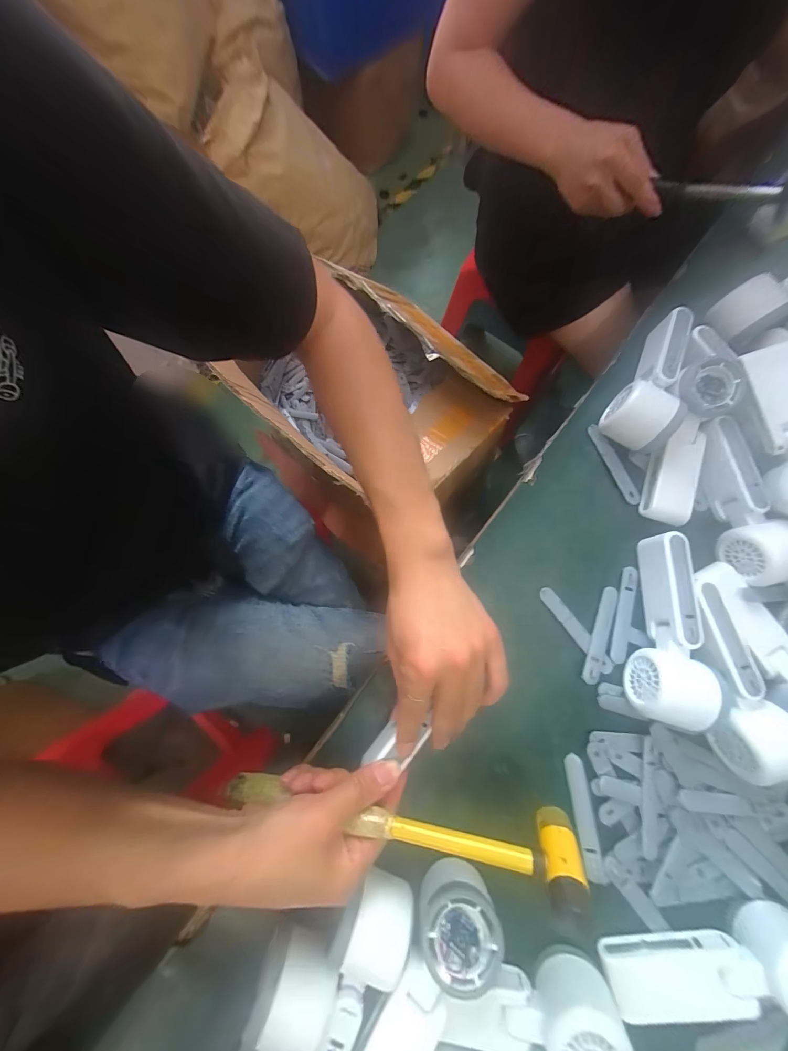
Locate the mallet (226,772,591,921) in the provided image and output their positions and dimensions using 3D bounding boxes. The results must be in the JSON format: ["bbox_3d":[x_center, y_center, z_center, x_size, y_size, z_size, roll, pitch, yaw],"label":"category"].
[{"bbox_3d":[-0.007,0.217,0.254,0.262,0.048,0.029,1,79,14],"label":"mallet"}]

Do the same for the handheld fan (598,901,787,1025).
[{"bbox_3d":[0.256,0.351,0.271,0.166,0.047,0.048,-16,80,10],"label":"handheld fan"}]

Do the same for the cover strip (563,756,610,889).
[{"bbox_3d":[0.169,0.259,0.306,0.018,0.004,0.095,-4,74,-3],"label":"cover strip"}]

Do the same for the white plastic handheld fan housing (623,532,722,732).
[{"bbox_3d":[0.253,0.092,0.317,0.054,0.050,0.165,16,80,2],"label":"white plastic handheld fan housing"}]

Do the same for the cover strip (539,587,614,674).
[{"bbox_3d":[0.178,0.102,0.337,0.015,0.004,0.093,-36,77,-4],"label":"cover strip"}]

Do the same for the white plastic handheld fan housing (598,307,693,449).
[{"bbox_3d":[0.284,-0.156,0.367,0.055,0.053,0.161,33,81,5],"label":"white plastic handheld fan housing"}]

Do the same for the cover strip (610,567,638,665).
[{"bbox_3d":[0.230,0.088,0.341,0.017,0.004,0.093,17,80,2],"label":"cover strip"}]

